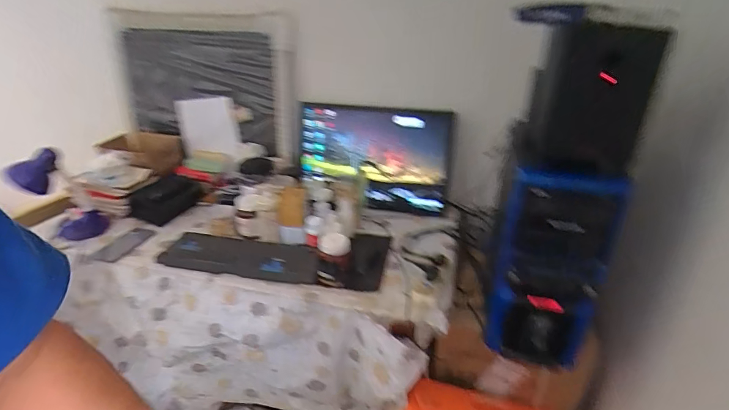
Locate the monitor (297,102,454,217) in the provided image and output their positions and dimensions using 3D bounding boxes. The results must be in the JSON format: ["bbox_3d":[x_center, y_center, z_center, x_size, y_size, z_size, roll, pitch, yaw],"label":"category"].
[{"bbox_3d":[0.022,-0.151,1.271,0.511,0.341,0.064,6,11,12],"label":"monitor"}]

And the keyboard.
[{"bbox_3d":[-0.322,0.129,1.006,0.426,0.024,0.146,6,27,11],"label":"keyboard"}]

